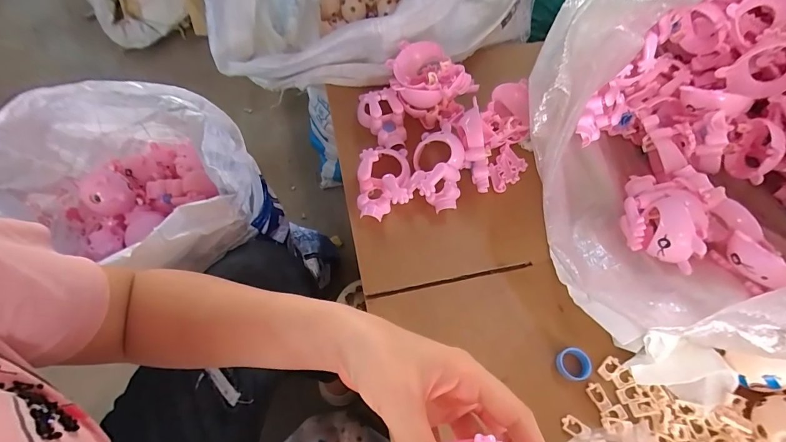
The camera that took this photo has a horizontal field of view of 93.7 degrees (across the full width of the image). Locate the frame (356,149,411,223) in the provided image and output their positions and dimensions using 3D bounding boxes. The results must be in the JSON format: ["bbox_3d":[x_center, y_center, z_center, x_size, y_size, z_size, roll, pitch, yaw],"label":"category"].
[{"bbox_3d":[-0.010,-0.049,0.409,0.058,0.040,0.097,3,61,1],"label":"frame"}]

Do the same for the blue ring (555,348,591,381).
[{"bbox_3d":[0.161,0.127,0.328,0.027,0.009,0.026,0,61,-1],"label":"blue ring"}]

